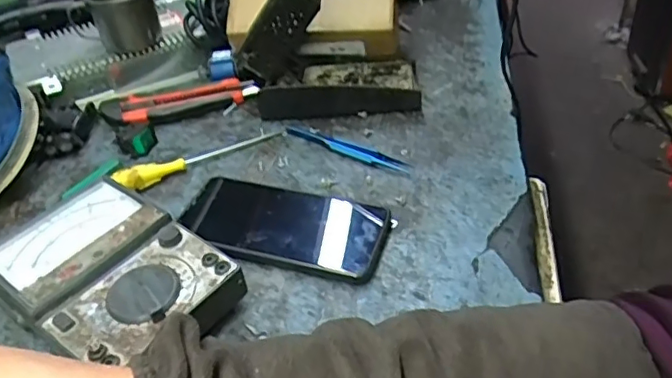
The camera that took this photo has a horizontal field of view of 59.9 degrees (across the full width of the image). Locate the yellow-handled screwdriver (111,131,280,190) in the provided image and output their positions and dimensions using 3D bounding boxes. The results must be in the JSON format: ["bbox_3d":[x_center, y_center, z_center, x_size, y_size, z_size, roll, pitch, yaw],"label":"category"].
[{"bbox_3d":[-0.124,-0.032,0.539,0.156,0.018,0.022,-23,44,-19],"label":"yellow-handled screwdriver"}]

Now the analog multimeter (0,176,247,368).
[{"bbox_3d":[-0.158,0.063,0.407,0.170,0.047,0.119,27,51,33],"label":"analog multimeter"}]

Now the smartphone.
[{"bbox_3d":[-0.041,0.026,0.458,0.160,0.016,0.084,8,43,15],"label":"smartphone"}]

